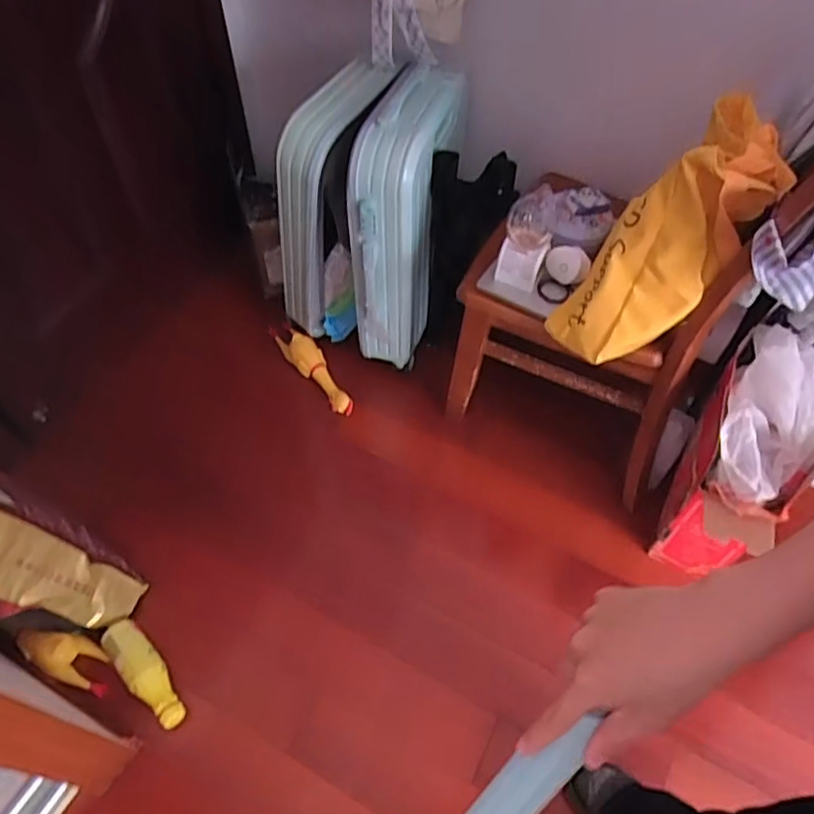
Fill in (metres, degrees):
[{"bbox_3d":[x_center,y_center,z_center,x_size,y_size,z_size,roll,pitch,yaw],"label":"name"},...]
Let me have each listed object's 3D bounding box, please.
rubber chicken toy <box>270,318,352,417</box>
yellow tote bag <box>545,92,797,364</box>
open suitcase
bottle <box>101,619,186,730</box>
[{"bbox_3d":[-0.237,-0.107,1.628,0.076,0.044,0.339,-33,62,-22],"label":"rubber chicken toy"},{"bbox_3d":[0.421,-0.267,1.002,0.175,0.209,0.463,43,108,23],"label":"yellow tote bag"},{"bbox_3d":[-0.110,-0.406,1.416,0.354,0.570,0.334,2,55,0],"label":"open suitcase"},{"bbox_3d":[-0.481,0.492,1.180,0.070,0.050,0.219,-38,64,-24],"label":"bottle"}]

